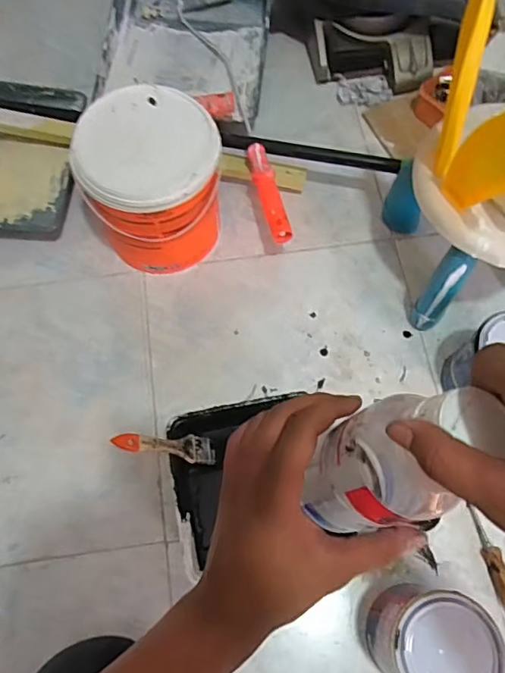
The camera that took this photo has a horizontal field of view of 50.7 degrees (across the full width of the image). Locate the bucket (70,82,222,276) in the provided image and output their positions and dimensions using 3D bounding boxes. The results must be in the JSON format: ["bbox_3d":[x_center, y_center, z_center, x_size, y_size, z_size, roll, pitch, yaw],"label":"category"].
[{"bbox_3d":[-0.137,-0.208,0.755,0.176,0.200,0.171,0,69,0],"label":"bucket"}]

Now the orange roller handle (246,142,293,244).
[{"bbox_3d":[0.024,-0.214,0.790,0.032,0.034,0.153,-13,69,-5],"label":"orange roller handle"}]

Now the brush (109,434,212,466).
[{"bbox_3d":[-0.101,0.130,0.636,0.135,0.007,0.031,18,64,-36],"label":"brush"}]

